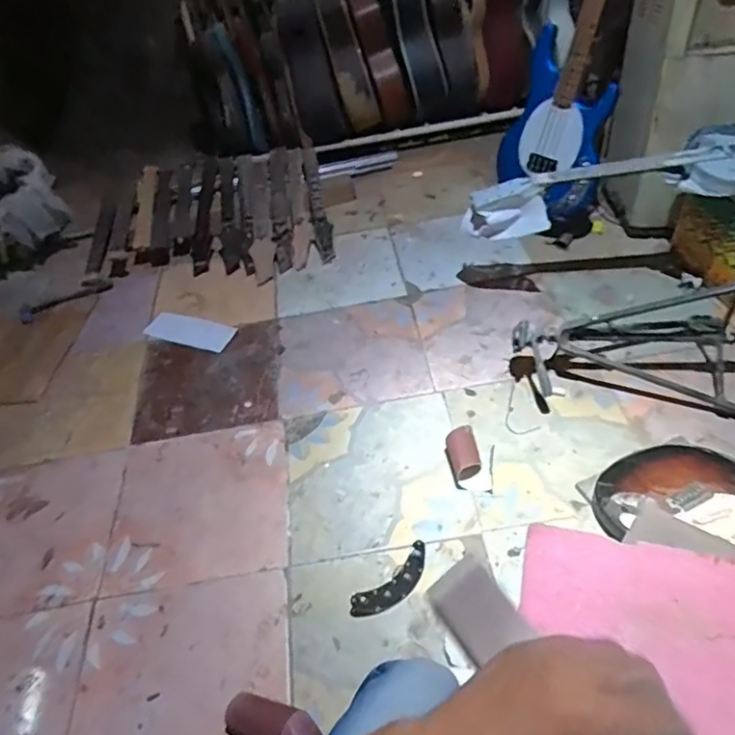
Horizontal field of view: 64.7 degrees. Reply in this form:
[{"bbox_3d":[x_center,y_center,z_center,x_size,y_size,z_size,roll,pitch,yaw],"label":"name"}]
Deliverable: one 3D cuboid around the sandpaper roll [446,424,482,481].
[{"bbox_3d":[0.214,0.188,1.295,0.068,0.055,0.127,-10,46,0],"label":"sandpaper roll"}]

